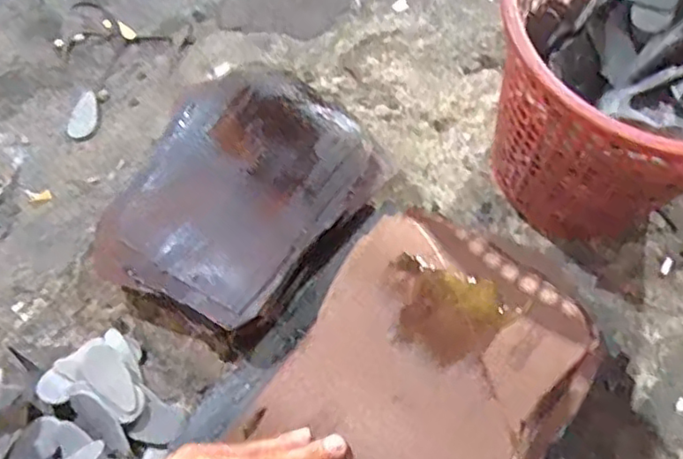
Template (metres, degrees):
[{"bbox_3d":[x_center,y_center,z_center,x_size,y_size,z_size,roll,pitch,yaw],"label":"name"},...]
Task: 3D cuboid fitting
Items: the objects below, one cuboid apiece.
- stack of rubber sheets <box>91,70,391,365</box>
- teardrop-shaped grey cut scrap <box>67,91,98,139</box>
[{"bbox_3d":[-0.106,-0.028,0.677,0.220,0.091,0.291,35,68,17],"label":"stack of rubber sheets"},{"bbox_3d":[-0.316,-0.142,0.793,0.033,0.004,0.069,3,63,4],"label":"teardrop-shaped grey cut scrap"}]

